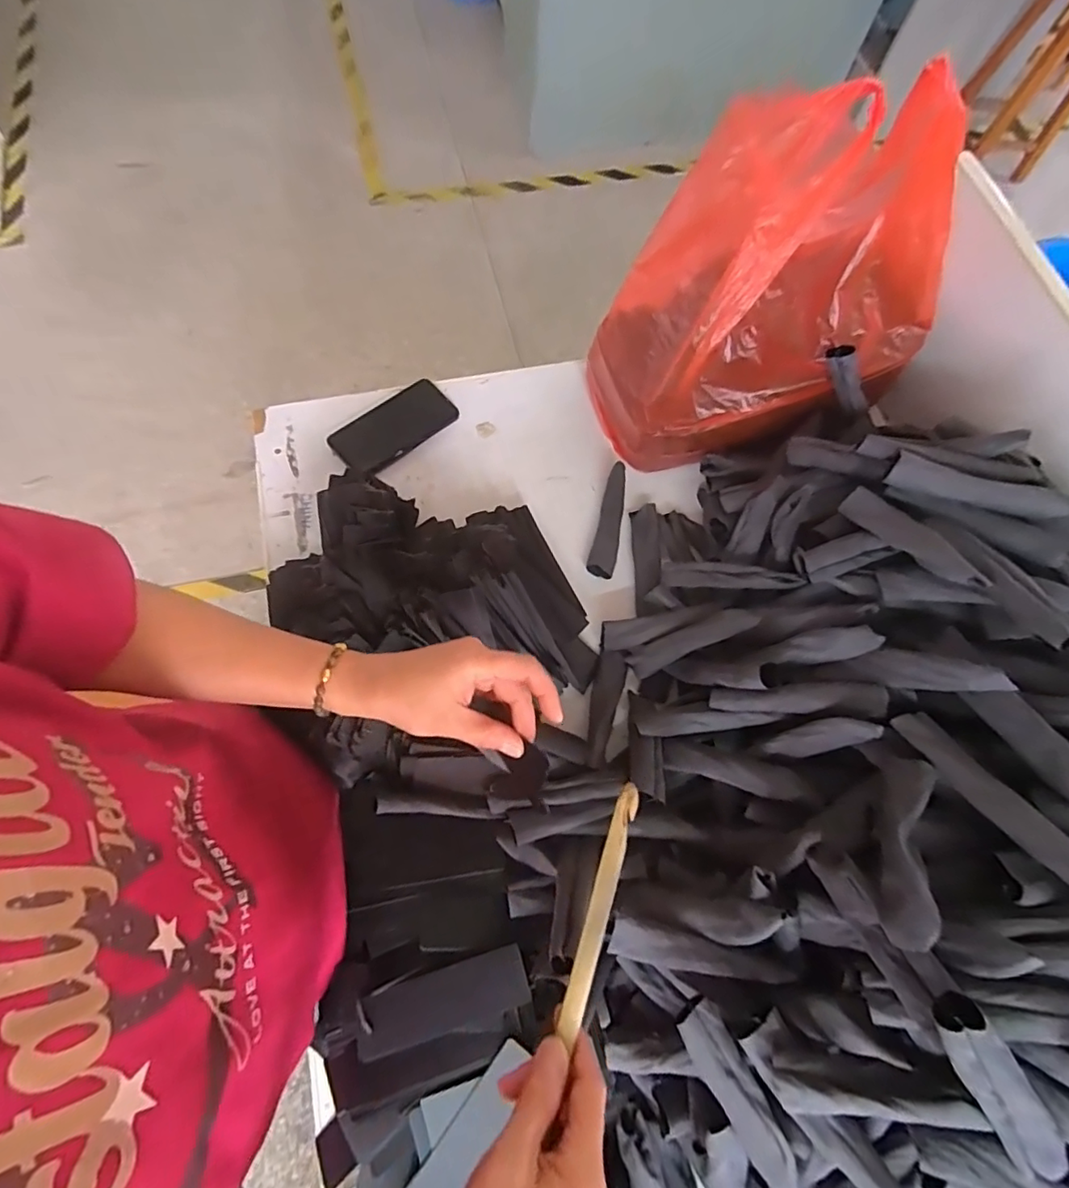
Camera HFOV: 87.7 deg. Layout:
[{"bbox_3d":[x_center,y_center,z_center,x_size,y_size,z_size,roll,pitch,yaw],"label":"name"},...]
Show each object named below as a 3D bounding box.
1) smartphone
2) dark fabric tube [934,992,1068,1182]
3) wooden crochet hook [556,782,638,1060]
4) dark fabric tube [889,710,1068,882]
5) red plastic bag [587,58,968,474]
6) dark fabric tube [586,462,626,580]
[{"bbox_3d":[-0.186,-0.223,0.741,0.160,0.013,0.081,-40,76,-15],"label":"smartphone"},{"bbox_3d":[0.280,0.299,0.332,0.031,0.021,0.147,-37,101,-15],"label":"dark fabric tube"},{"bbox_3d":[0.042,0.198,0.355,0.013,0.011,0.150,17,82,3],"label":"wooden crochet hook"},{"bbox_3d":[0.339,0.148,0.417,0.027,0.016,0.147,-19,39,-9],"label":"dark fabric tube"},{"bbox_3d":[0.260,-0.329,0.628,0.325,0.353,0.191,-15,71,-8],"label":"red plastic bag"},{"bbox_3d":[0.098,-0.094,0.706,0.033,0.015,0.154,14,70,2],"label":"dark fabric tube"}]

